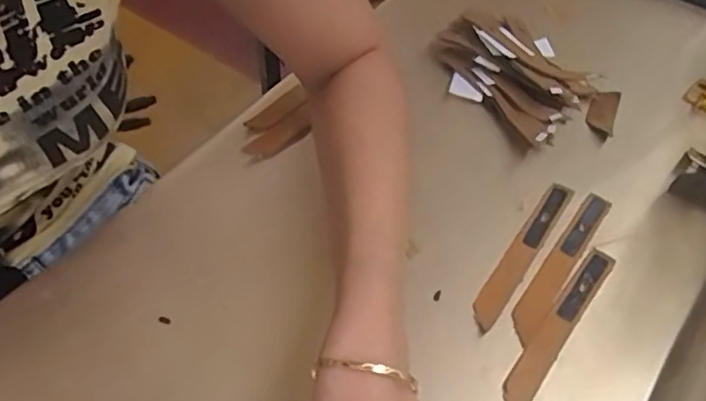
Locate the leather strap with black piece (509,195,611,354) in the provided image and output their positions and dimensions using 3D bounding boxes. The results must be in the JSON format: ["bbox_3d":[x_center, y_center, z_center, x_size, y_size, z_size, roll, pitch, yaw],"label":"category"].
[{"bbox_3d":[0.131,0.040,0.386,0.017,0.006,0.123,31,58,21],"label":"leather strap with black piece"}]

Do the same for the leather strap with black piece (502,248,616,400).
[{"bbox_3d":[0.120,0.074,0.359,0.017,0.004,0.124,32,58,21],"label":"leather strap with black piece"}]

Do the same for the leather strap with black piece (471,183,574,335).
[{"bbox_3d":[0.107,0.033,0.391,0.016,0.007,0.123,29,57,20],"label":"leather strap with black piece"}]

